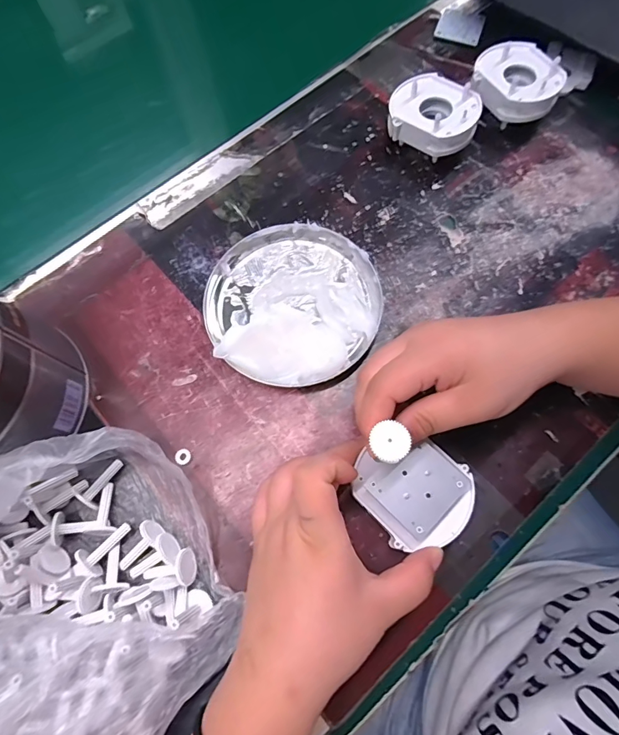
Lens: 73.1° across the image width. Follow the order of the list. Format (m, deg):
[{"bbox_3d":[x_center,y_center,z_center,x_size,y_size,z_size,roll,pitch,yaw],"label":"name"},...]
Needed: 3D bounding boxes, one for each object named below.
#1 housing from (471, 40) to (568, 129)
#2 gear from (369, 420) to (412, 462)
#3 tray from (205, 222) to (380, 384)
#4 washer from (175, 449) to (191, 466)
[{"bbox_3d":[0.174,-0.237,0.356,0.072,0.037,0.064,34,76,12],"label":"housing"},{"bbox_3d":[0.040,0.037,0.206,0.019,0.004,0.018,-35,74,-10],"label":"gear"},{"bbox_3d":[-0.013,-0.051,0.306,0.128,0.027,0.125,-1,71,2],"label":"tray"},{"bbox_3d":[-0.086,0.061,0.285,0.010,0.004,0.011,-1,71,2],"label":"washer"}]

